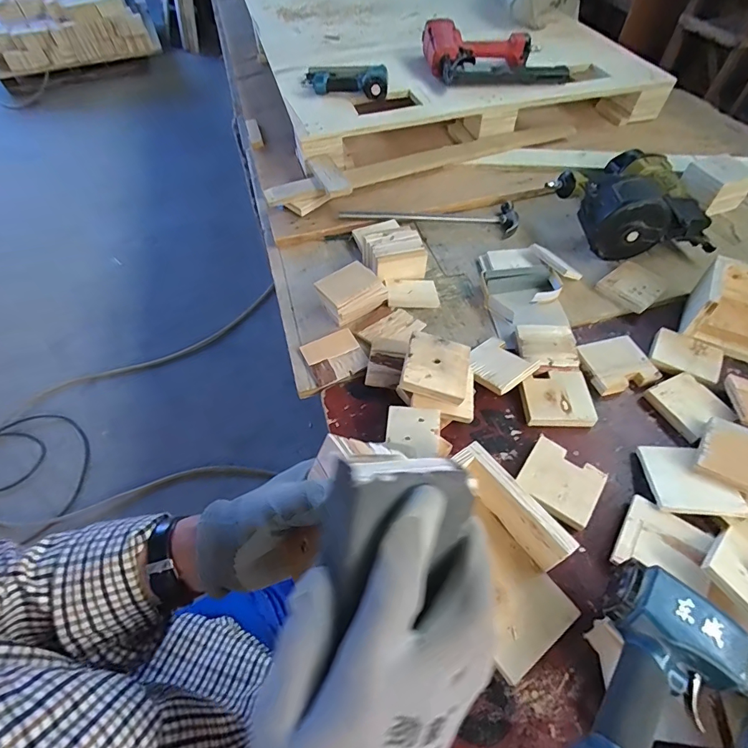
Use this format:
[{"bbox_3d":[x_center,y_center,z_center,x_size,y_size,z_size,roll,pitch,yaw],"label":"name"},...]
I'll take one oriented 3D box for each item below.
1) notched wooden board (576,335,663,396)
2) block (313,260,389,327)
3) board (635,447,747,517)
[{"bbox_3d":[0.368,-0.016,0.635,0.092,0.020,0.086,-12,56,-7],"label":"notched wooden board"},{"bbox_3d":[-0.038,-0.139,0.706,0.109,0.058,0.068,-27,57,-18],"label":"block"},{"bbox_3d":[0.383,0.127,0.510,0.088,0.010,0.091,-4,43,10],"label":"board"}]

